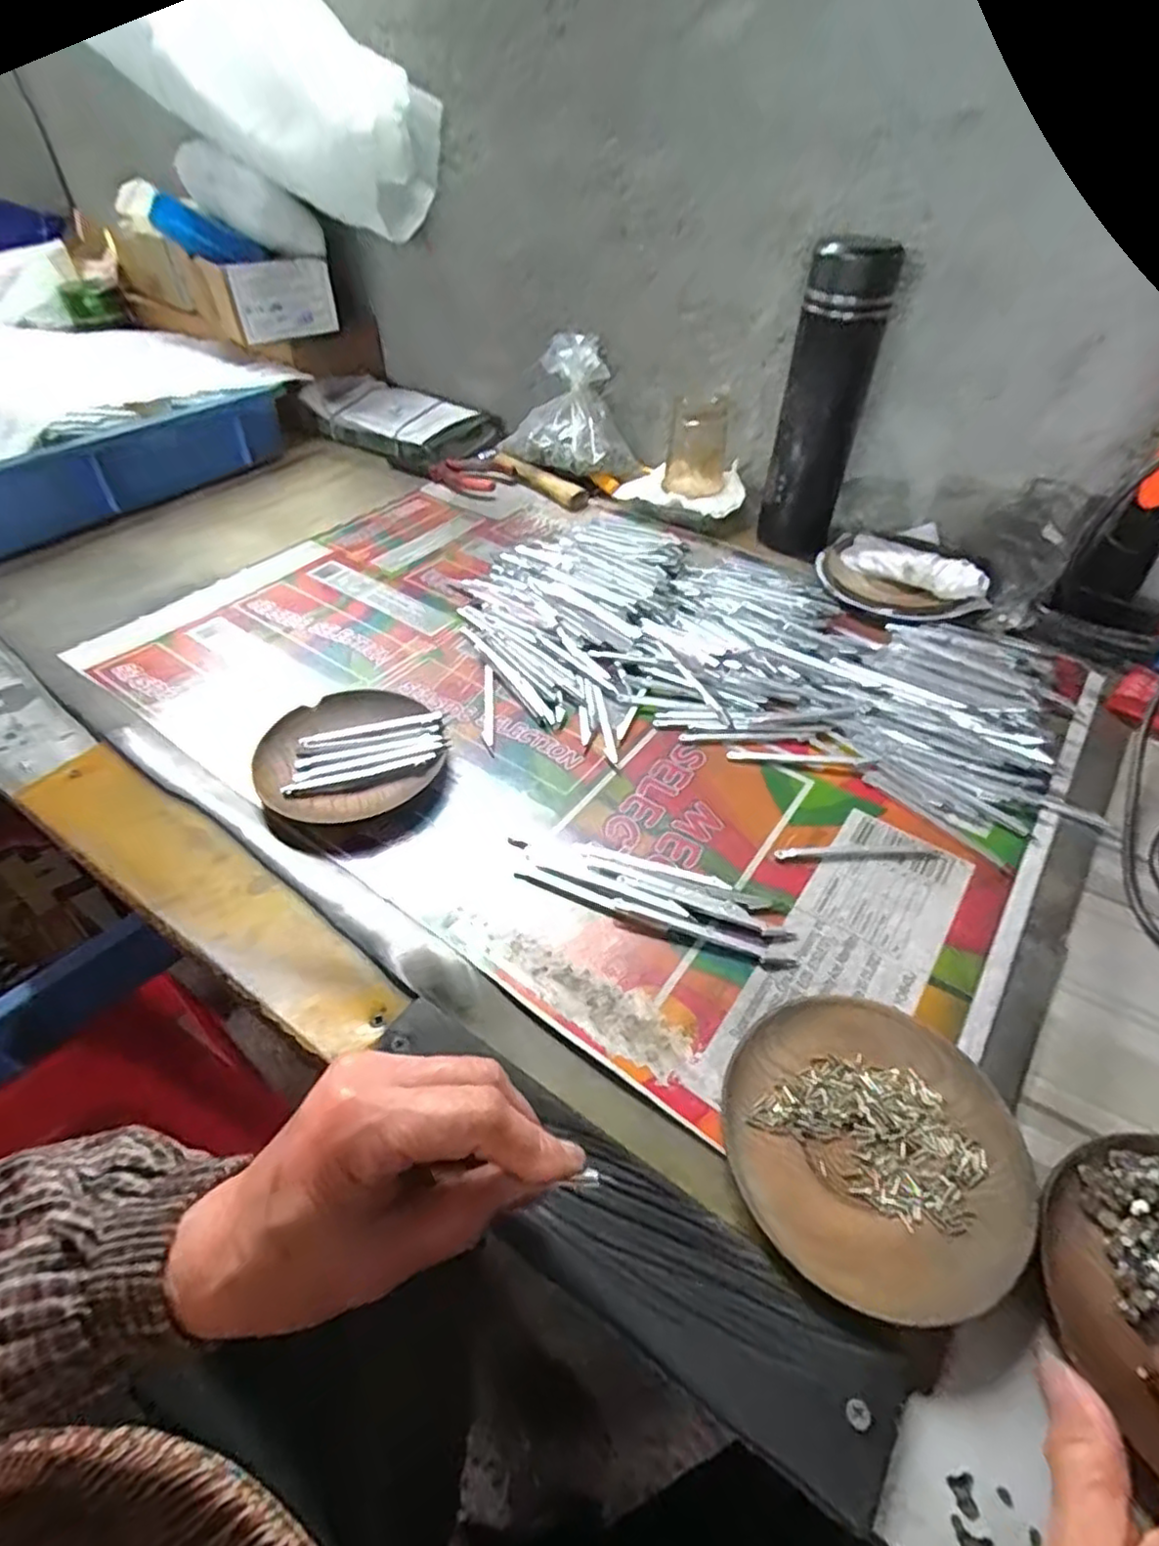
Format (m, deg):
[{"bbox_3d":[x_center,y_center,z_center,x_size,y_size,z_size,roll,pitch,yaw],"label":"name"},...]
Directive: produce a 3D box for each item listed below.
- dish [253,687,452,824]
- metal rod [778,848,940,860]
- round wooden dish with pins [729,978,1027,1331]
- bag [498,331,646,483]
[{"bbox_3d":[-0.141,-0.013,0.430,0.113,0.020,0.111,0,47,0],"label":"dish"},{"bbox_3d":[0.159,0.046,0.390,0.093,0.004,0.008,0,47,0],"label":"metal rod"},{"bbox_3d":[0.119,0.150,0.278,0.111,0.017,0.115,0,47,0],"label":"round wooden dish with pins"},{"bbox_3d":[-0.010,-0.367,0.700,0.148,0.123,0.070,7,46,6],"label":"bag"}]

